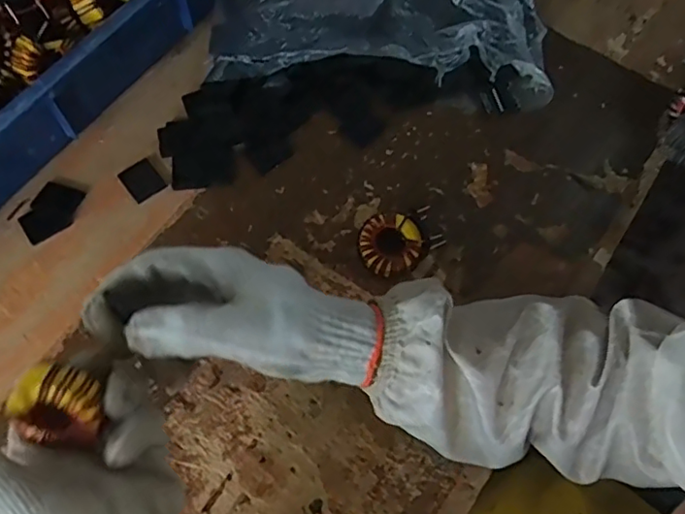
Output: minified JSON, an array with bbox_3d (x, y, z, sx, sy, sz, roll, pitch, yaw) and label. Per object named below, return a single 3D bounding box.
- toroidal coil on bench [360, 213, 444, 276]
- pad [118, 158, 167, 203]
[{"bbox_3d":[0.042,-0.012,0.451,0.050,0.025,0.059,40,71,16],"label":"toroidal coil on bench"},{"bbox_3d":[-0.166,-0.064,0.482,0.028,0.004,0.032,-39,72,-16],"label":"pad"}]

